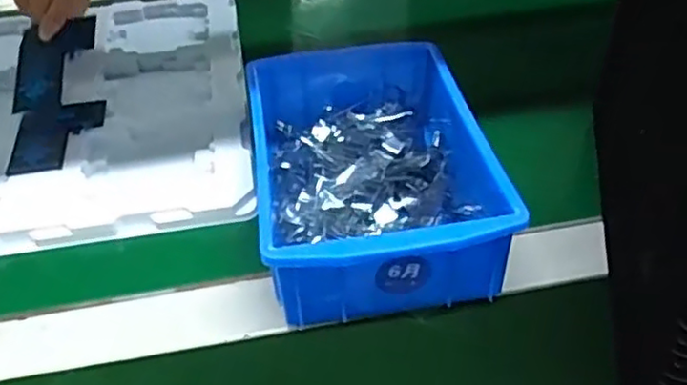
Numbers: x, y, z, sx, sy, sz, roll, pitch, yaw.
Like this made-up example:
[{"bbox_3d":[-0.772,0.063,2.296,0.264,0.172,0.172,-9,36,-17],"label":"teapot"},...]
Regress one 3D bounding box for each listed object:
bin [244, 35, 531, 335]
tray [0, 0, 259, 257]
[{"bbox_3d":[0.014,-0.016,0.417,0.126,0.065,0.198,-7,41,-4],"label":"bin"},{"bbox_3d":[-0.217,-0.074,0.536,0.275,0.017,0.320,-8,41,-6],"label":"tray"}]

